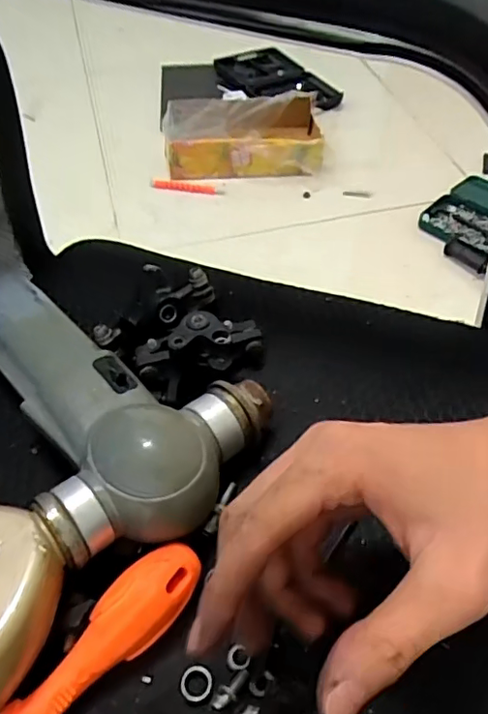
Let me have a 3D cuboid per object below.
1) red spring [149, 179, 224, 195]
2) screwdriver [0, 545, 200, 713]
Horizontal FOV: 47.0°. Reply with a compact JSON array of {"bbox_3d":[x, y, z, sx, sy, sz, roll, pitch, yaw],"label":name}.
[{"bbox_3d":[-0.128,-0.376,1.238,0.159,0.017,0.022,10,51,7],"label":"red spring"},{"bbox_3d":[-0.095,0.155,0.237,0.029,0.021,0.194,38,60,26],"label":"screwdriver"}]

